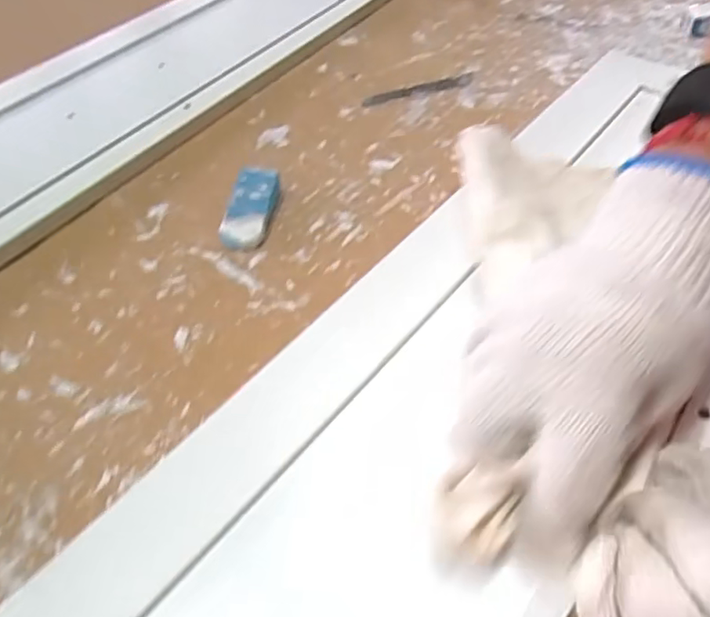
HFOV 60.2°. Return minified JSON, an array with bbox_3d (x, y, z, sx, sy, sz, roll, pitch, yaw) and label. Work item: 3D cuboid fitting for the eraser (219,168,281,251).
[{"bbox_3d":[-0.062,-0.059,0.366,0.027,0.018,0.057,7,47,8],"label":"eraser"}]

